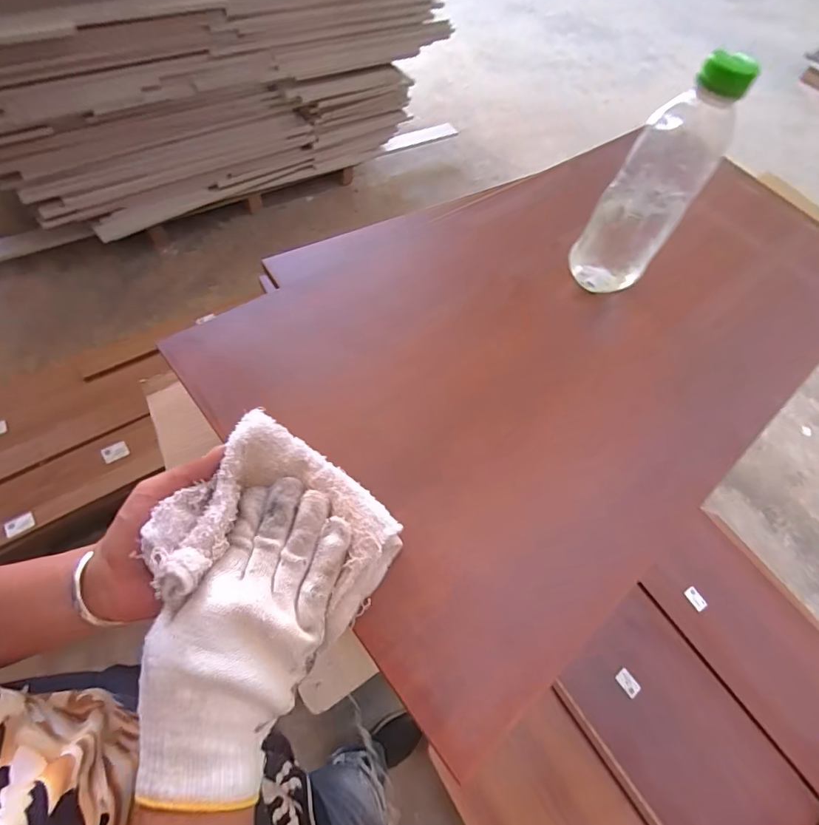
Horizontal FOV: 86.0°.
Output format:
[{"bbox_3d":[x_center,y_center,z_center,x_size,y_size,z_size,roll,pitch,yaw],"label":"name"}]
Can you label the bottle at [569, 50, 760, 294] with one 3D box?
[{"bbox_3d":[0.240,-0.216,0.435,0.064,0.214,0.071,-31,69,-23],"label":"bottle"}]

